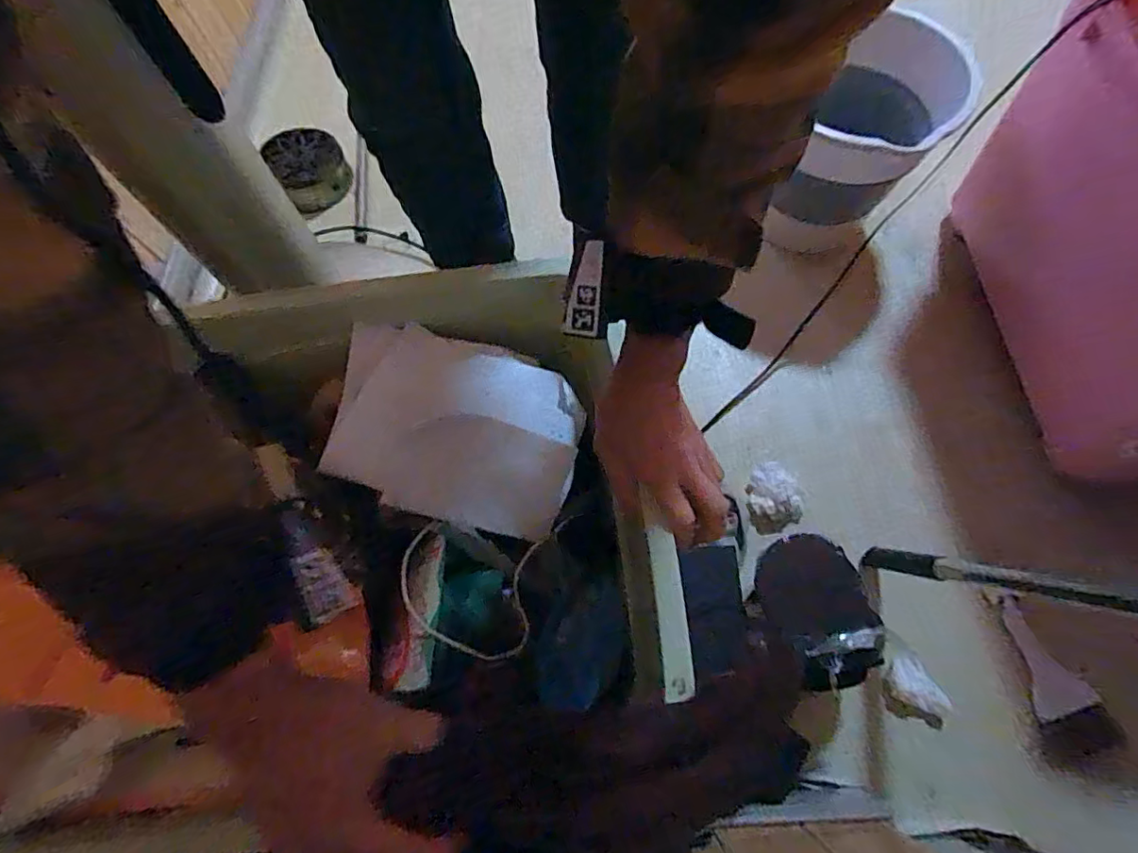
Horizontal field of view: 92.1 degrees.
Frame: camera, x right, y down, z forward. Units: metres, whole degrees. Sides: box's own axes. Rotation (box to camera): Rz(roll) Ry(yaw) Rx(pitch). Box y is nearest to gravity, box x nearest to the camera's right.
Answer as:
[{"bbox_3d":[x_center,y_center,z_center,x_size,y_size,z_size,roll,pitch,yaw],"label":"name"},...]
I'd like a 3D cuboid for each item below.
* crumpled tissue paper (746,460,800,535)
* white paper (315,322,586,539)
[{"bbox_3d":[0.271,0.093,0.725,0.064,0.021,0.091,-2,68,2],"label":"crumpled tissue paper"},{"bbox_3d":[-0.103,0.003,0.508,0.222,0.065,0.163,10,69,7],"label":"white paper"}]

